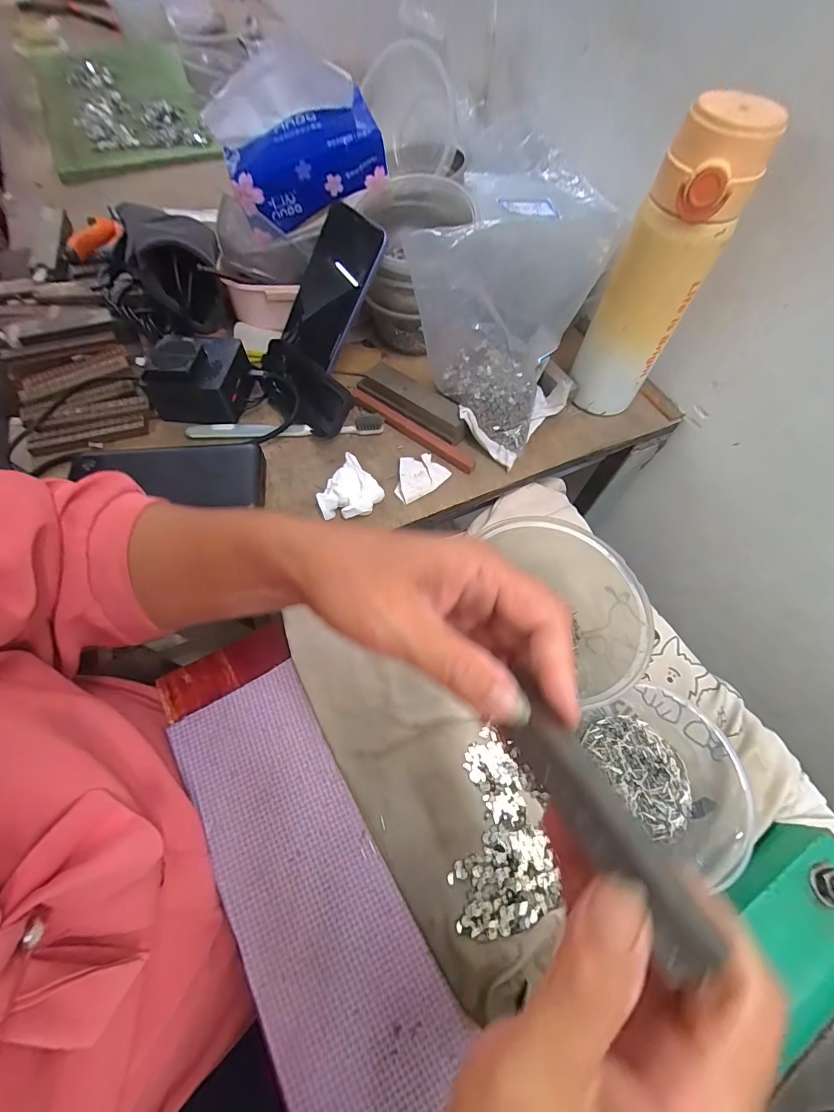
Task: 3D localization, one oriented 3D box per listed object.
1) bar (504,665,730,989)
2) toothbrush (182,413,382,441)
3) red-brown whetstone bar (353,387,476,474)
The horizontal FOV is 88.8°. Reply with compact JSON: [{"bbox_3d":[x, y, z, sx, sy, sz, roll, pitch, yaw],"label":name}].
[{"bbox_3d":[0.054,0.079,0.138,0.018,0.009,0.089,-26,50,-11],"label":"bar"},{"bbox_3d":[-0.125,-0.121,0.409,0.183,0.016,0.018,-3,63,-4],"label":"toothbrush"},{"bbox_3d":[-0.007,-0.125,0.417,0.149,0.010,0.016,36,66,15],"label":"red-brown whetstone bar"}]

